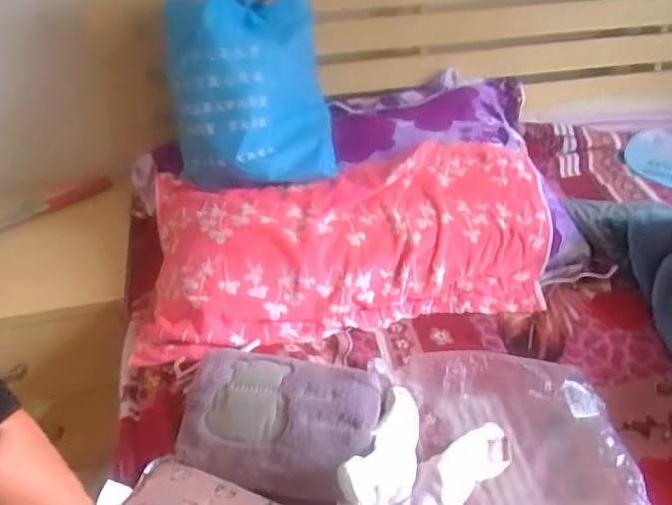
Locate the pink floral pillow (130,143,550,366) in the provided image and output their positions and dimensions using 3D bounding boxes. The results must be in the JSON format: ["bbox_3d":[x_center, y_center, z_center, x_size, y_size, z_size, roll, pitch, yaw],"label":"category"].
[{"bbox_3d":[0.033,-0.019,0.966,0.696,0.144,0.316,-4,38,-5],"label":"pink floral pillow"}]

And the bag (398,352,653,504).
[{"bbox_3d":[0.180,0.252,0.694,0.305,0.088,0.275,0,38,1],"label":"bag"}]

